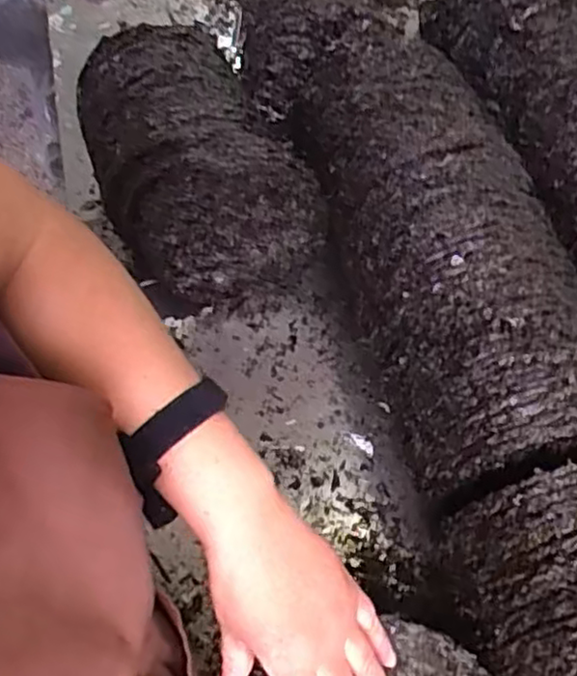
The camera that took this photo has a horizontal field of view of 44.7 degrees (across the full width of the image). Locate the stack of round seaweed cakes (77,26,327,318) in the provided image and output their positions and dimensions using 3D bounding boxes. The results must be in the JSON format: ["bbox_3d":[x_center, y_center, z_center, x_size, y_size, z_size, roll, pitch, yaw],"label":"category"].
[{"bbox_3d":[-0.115,-0.183,0.802,0.186,0.210,0.287,-29,61,-15],"label":"stack of round seaweed cakes"}]

